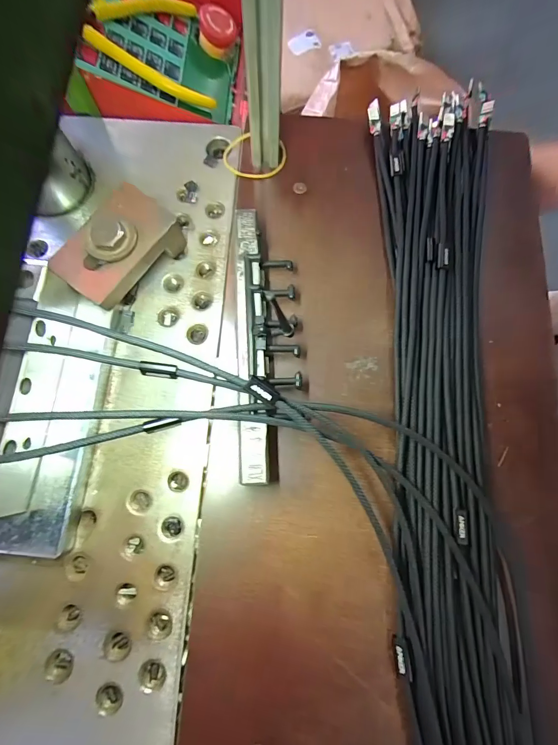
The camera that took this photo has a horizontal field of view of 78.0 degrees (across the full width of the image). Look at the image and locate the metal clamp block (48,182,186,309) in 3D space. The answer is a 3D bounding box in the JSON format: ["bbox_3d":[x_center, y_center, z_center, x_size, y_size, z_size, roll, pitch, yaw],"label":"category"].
[{"bbox_3d":[-0.100,-0.078,0.225,0.049,0.039,0.074,35,79,8],"label":"metal clamp block"}]

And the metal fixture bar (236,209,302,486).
[{"bbox_3d":[-0.007,-0.022,0.219,0.037,0.025,0.172,-3,76,0],"label":"metal fixture bar"}]

